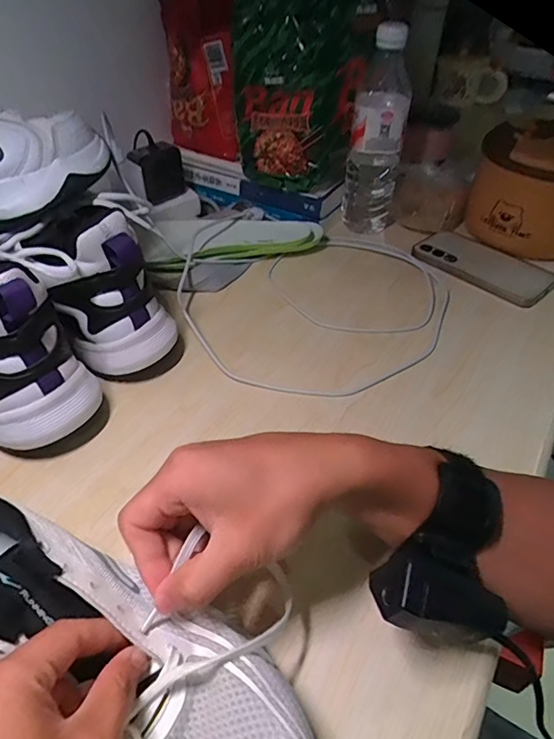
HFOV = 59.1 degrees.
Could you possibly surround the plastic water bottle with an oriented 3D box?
[{"bbox_3d":[0.125,-0.288,0.608,0.064,0.225,0.051,10,45,7],"label":"plastic water bottle"}]

